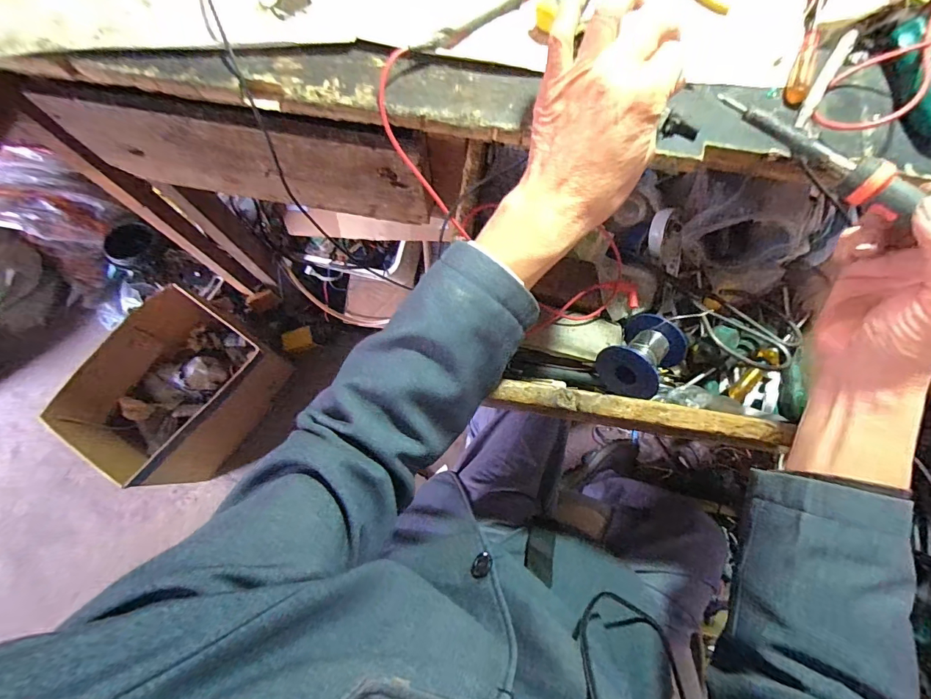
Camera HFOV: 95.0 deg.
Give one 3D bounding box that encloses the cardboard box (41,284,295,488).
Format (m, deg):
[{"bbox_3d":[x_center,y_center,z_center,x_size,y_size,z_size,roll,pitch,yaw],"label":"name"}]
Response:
[{"bbox_3d":[-0.657,0.118,0.977,0.271,0.255,0.407,38,78,7],"label":"cardboard box"}]

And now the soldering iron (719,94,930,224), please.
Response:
[{"bbox_3d":[0.254,-0.091,0.255,0.016,0.020,0.226,-44,74,-9],"label":"soldering iron"}]

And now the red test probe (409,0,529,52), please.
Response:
[{"bbox_3d":[0.011,-0.264,0.342,0.127,0.019,0.011,-39,81,-10],"label":"red test probe"}]

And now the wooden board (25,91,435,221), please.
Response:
[{"bbox_3d":[-0.237,-0.206,0.482,0.395,0.139,0.018,11,76,1],"label":"wooden board"}]

